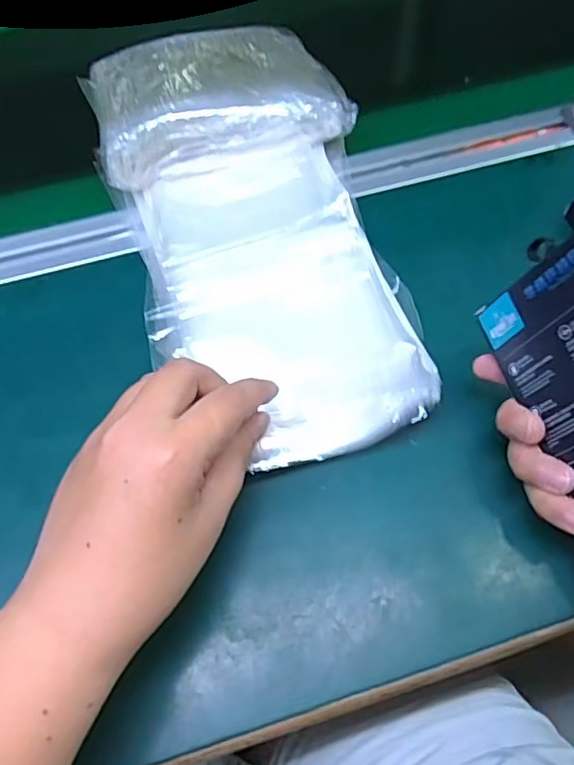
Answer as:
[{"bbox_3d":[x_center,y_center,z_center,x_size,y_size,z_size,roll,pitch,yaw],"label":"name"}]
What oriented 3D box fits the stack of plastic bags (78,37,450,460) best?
[{"bbox_3d":[-0.021,-0.115,0.378,0.166,0.041,0.345,-19,67,-9],"label":"stack of plastic bags"}]

